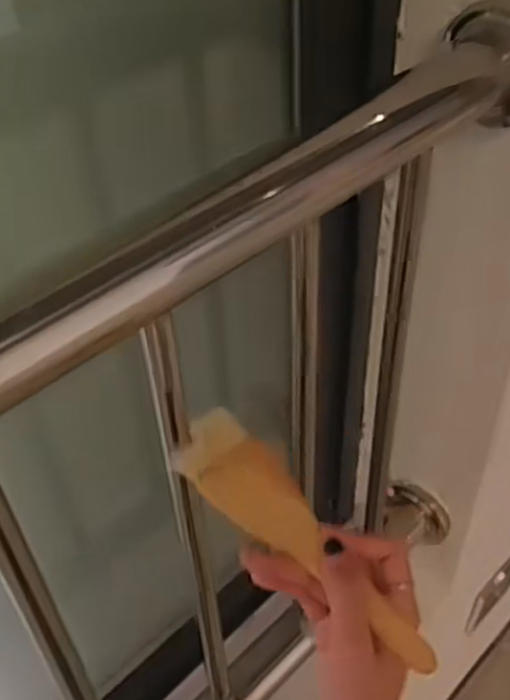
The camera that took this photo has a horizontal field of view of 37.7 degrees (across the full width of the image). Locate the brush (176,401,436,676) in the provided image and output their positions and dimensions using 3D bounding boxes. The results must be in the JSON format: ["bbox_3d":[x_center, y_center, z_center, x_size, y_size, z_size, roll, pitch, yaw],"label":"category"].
[{"bbox_3d":[0.024,0.106,0.434,0.049,0.022,0.198,-31,55,-27],"label":"brush"}]

